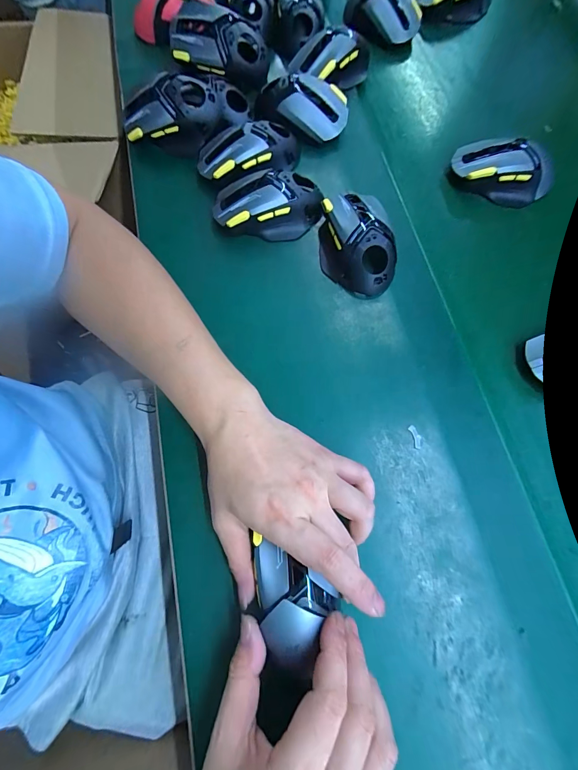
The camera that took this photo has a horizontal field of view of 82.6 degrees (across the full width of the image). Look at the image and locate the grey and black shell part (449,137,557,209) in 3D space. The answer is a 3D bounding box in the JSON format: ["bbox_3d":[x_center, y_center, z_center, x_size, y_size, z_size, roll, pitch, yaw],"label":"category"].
[{"bbox_3d":[0.252,-0.250,0.381,0.118,0.048,0.060,16,74,5],"label":"grey and black shell part"}]

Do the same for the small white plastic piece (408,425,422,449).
[{"bbox_3d":[0.114,0.046,0.294,0.009,0.004,0.021,-16,74,-5],"label":"small white plastic piece"}]

